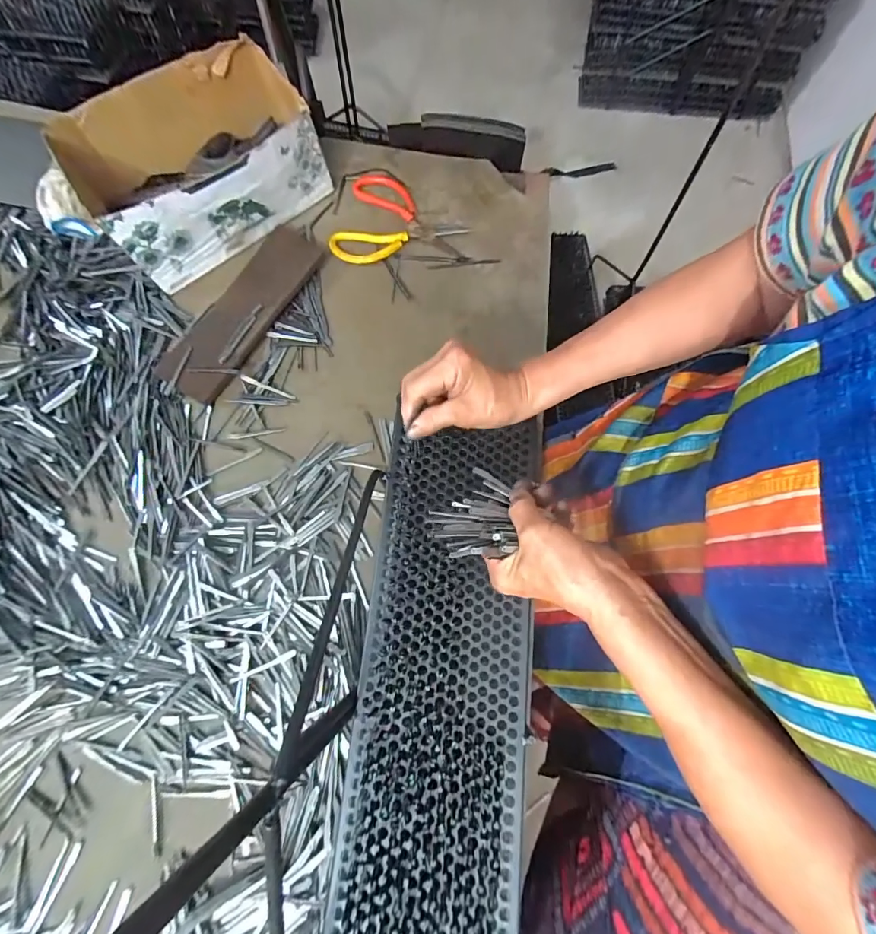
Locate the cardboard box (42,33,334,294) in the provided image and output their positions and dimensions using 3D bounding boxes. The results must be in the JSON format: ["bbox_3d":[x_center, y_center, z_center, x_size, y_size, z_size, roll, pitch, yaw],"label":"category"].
[{"bbox_3d":[-0.314,-0.401,0.562,0.294,0.108,0.219,-29,75,-10],"label":"cardboard box"}]

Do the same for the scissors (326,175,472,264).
[{"bbox_3d":[-0.048,-0.344,0.599,0.176,0.008,0.156,12,73,3],"label":"scissors"}]

